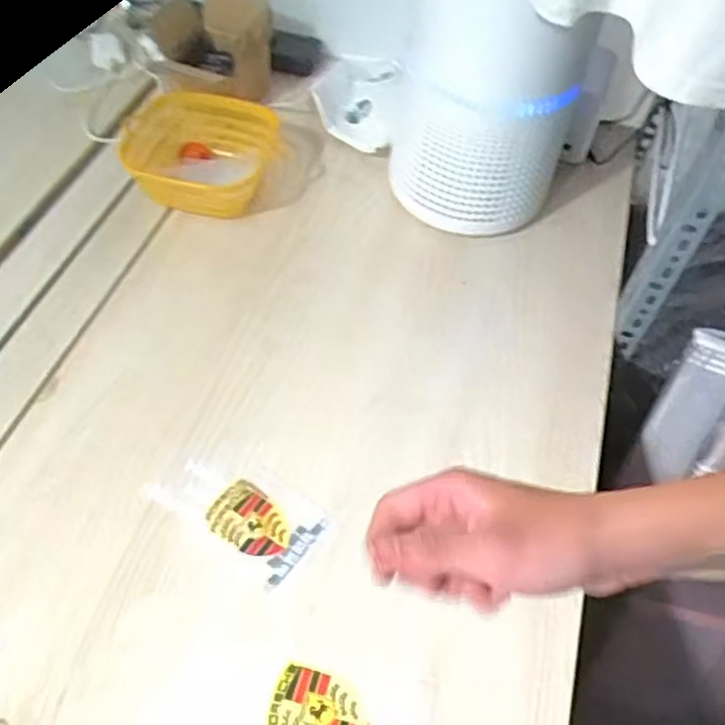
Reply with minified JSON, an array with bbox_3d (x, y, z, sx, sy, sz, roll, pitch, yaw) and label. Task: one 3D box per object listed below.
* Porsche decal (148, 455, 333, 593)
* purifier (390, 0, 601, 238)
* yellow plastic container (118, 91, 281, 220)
[{"bbox_3d":[-0.108,0.128,0.630,0.147,0.005,0.077,33,57,18],"label":"Porsche decal"},{"bbox_3d":[0.128,-0.287,0.770,0.199,0.335,0.218,17,53,10],"label":"purifier"},{"bbox_3d":[-0.186,-0.242,0.860,0.183,0.068,0.151,-5,52,-8],"label":"yellow plastic container"}]

